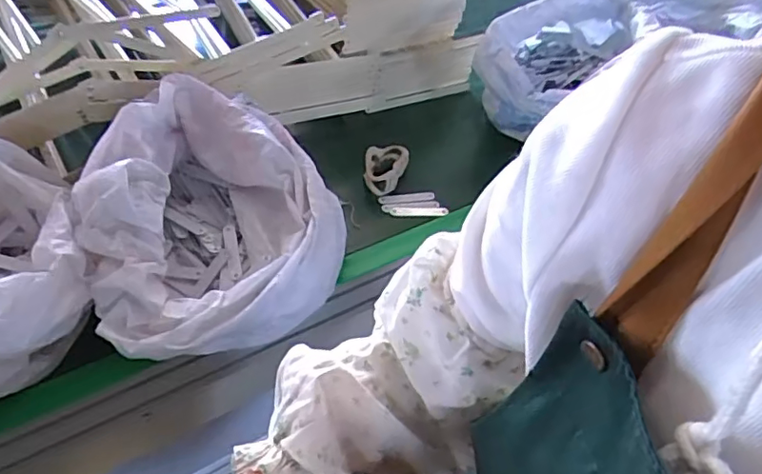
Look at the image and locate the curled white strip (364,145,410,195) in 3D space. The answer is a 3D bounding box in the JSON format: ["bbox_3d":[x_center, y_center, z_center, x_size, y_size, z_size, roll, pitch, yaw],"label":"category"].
[{"bbox_3d":[0.008,-0.108,0.914,0.067,0.042,0.094,5,43,3],"label":"curled white strip"}]

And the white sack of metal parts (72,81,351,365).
[{"bbox_3d":[-0.224,-0.036,0.733,0.304,0.158,0.377,-23,49,-24],"label":"white sack of metal parts"}]

